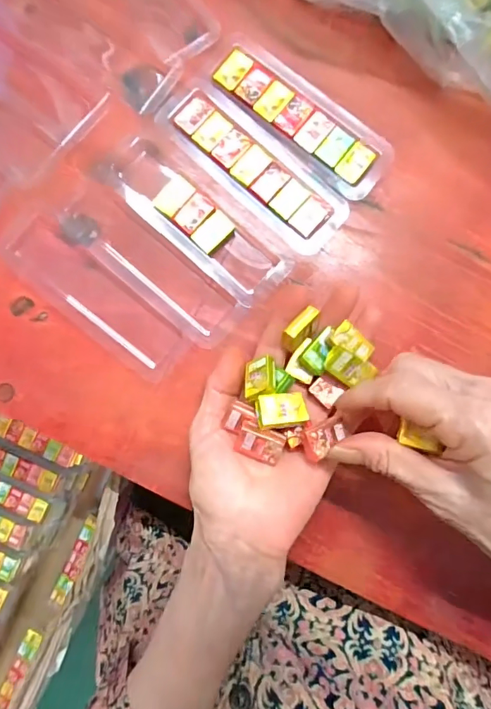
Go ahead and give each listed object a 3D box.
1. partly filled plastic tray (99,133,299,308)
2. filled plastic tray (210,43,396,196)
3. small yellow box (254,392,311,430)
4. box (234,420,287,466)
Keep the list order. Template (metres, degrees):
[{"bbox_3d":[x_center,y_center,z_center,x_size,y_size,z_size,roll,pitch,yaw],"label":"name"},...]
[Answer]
[{"bbox_3d":[-0.035,-0.088,0.295,0.139,0.010,0.044,41,84,3],"label":"partly filled plastic tray"},{"bbox_3d":[0.037,-0.155,0.303,0.129,0.016,0.043,38,84,3],"label":"filled plastic tray"},{"bbox_3d":[0.019,0.029,0.239,0.027,0.007,0.017,-9,84,-3],"label":"small yellow box"},{"bbox_3d":[0.008,0.047,0.243,0.023,0.008,0.017,21,112,-1],"label":"box"}]

